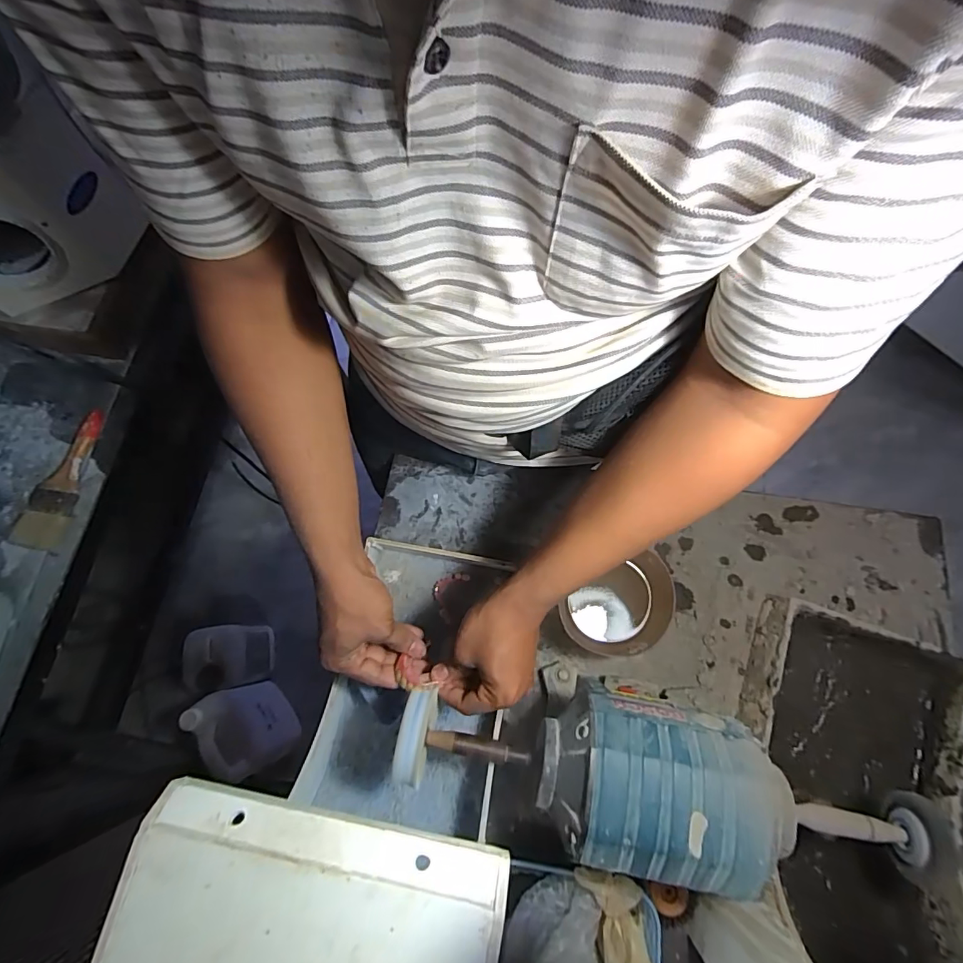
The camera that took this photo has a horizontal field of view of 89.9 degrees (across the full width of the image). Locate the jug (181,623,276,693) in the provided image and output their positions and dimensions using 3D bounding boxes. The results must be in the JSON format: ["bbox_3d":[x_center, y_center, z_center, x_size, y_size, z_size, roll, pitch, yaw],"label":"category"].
[{"bbox_3d":[-0.612,0.432,1.199,0.124,0.221,0.143,0,72,2],"label":"jug"}]

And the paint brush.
[{"bbox_3d":[-0.574,-0.006,0.668,0.086,0.013,0.199,14,73,6],"label":"paint brush"}]

